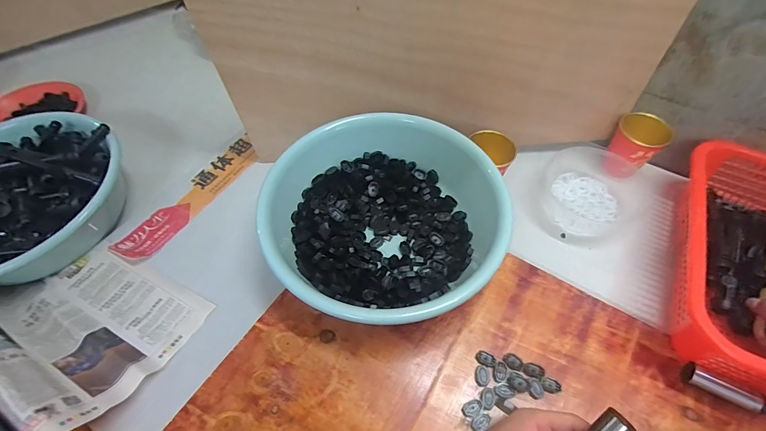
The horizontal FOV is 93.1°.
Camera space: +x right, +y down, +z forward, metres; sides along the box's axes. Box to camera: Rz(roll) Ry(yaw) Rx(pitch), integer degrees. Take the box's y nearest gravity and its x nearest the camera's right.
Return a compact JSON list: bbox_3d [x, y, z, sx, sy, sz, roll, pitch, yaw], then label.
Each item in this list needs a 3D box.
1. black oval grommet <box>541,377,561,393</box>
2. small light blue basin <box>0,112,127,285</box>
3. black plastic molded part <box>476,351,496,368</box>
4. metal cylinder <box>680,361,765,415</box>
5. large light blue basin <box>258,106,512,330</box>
[{"bbox_3d":[0.189,0.192,0.408,0.023,0.007,0.013,22,58,17],"label":"black oval grommet"},{"bbox_3d":[-0.535,-0.024,0.541,0.293,0.096,0.283,-1,55,1],"label":"small light blue basin"},{"bbox_3d":[0.121,0.169,0.427,0.022,0.006,0.015,19,57,15],"label":"black plastic molded part"},{"bbox_3d":[0.375,0.190,0.393,0.083,0.030,0.021,27,60,19],"label":"metal cylinder"},{"bbox_3d":[0.012,0.000,0.485,0.281,0.110,0.260,-1,55,1],"label":"large light blue basin"}]

